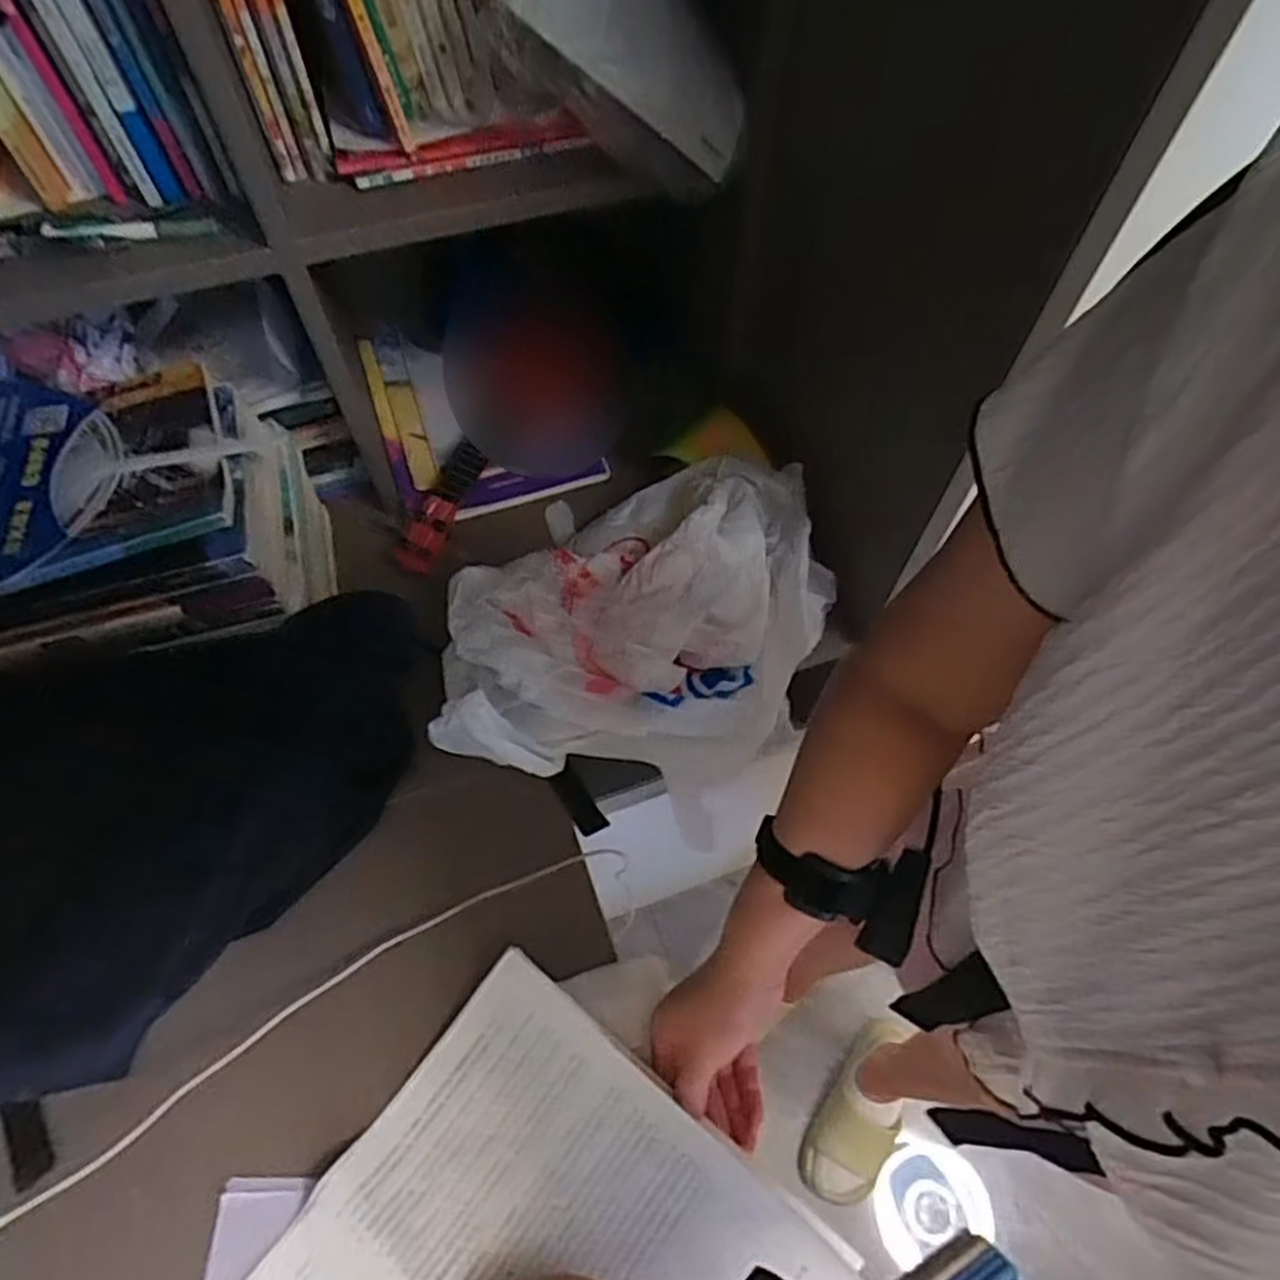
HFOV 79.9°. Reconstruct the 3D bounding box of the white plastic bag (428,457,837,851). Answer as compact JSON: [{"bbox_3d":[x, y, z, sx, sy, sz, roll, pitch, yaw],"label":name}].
[{"bbox_3d":[-0.008,-0.024,0.694,0.304,0.097,0.339,19,61,10],"label":"white plastic bag"}]

